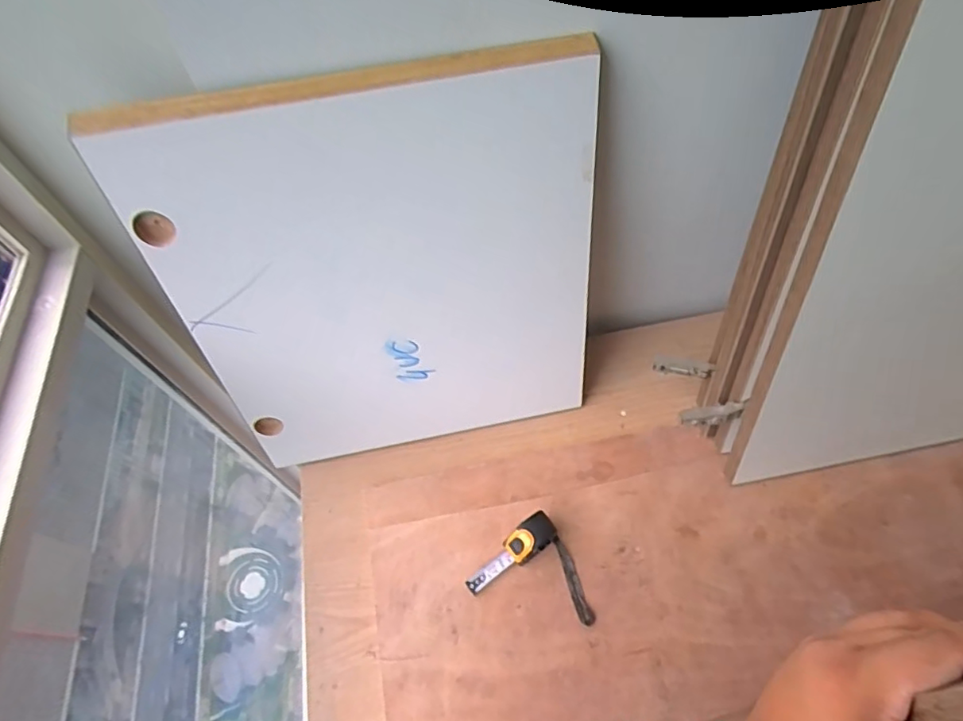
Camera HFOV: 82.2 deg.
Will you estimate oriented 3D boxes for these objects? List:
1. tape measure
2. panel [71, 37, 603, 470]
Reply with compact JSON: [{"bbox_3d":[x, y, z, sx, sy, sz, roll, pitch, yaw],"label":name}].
[{"bbox_3d":[0.067,0.262,0.637,0.119,0.054,0.126,-38,64,-16],"label":"tape measure"},{"bbox_3d":[-0.088,-0.068,0.610,0.410,0.465,0.032,-11,47,-3],"label":"panel"}]

